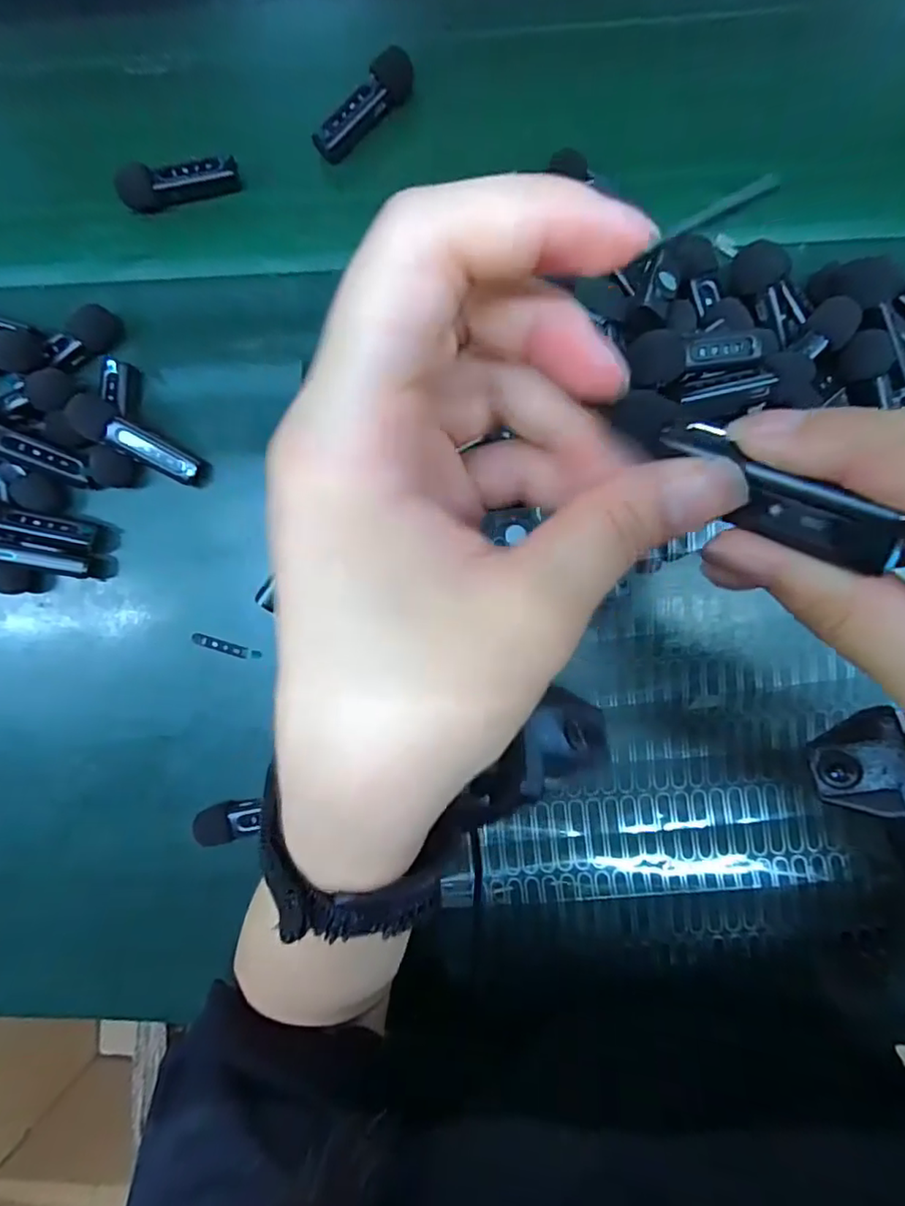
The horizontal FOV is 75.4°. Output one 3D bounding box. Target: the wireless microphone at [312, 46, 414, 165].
[{"bbox_3d":[-0.049,-0.265,0.312,0.064,0.013,0.019,-42,87,0],"label":"wireless microphone"}]

